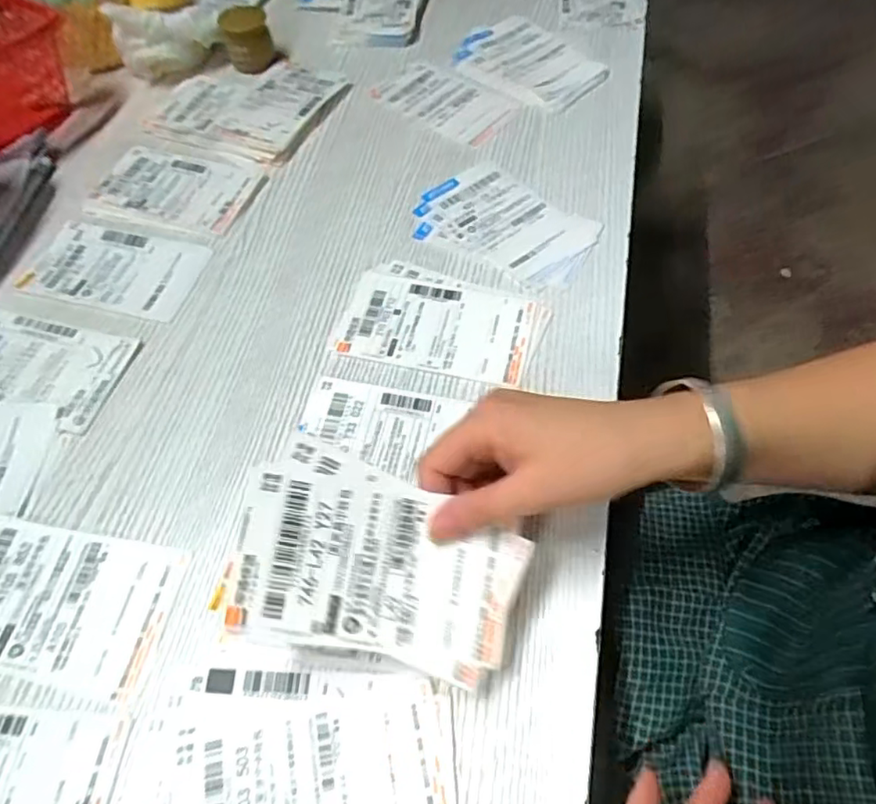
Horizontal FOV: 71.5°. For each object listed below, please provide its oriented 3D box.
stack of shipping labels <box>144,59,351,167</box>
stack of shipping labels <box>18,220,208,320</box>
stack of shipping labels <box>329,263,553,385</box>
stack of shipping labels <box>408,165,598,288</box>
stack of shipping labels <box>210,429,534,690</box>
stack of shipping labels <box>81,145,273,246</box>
[{"bbox_3d":[-0.176,-0.276,0.562,0.148,0.012,0.133,20,61,12],"label":"stack of shipping labels"},{"bbox_3d":[-0.249,-0.104,0.464,0.129,0.005,0.075,12,59,8],"label":"stack of shipping labels"},{"bbox_3d":[0.001,-0.056,0.428,0.140,0.004,0.084,16,60,10],"label":"stack of shipping labels"},{"bbox_3d":[0.055,-0.144,0.481,0.136,0.004,0.096,29,63,17],"label":"stack of shipping labels"},{"bbox_3d":[-0.027,0.075,0.290,0.136,0.004,0.088,17,79,-9],"label":"stack of shipping labels"},{"bbox_3d":[-0.220,-0.174,0.507,0.131,0.005,0.086,13,60,9],"label":"stack of shipping labels"}]

